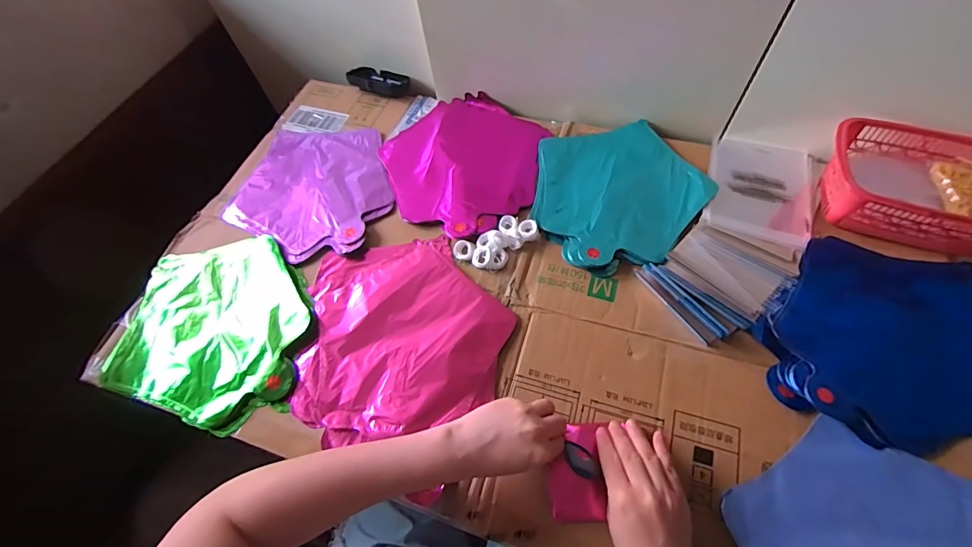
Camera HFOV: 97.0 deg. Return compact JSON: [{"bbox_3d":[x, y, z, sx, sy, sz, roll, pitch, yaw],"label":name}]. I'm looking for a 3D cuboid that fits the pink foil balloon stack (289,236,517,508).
[{"bbox_3d":[-0.110,0.072,0.513,0.262,0.013,0.255,25,65,17],"label":"pink foil balloon stack"}]

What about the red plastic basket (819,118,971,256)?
[{"bbox_3d":[0.529,-0.106,0.526,0.207,0.066,0.141,18,63,13],"label":"red plastic basket"}]

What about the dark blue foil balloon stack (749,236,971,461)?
[{"bbox_3d":[0.437,0.068,0.468,0.242,0.020,0.229,16,62,12],"label":"dark blue foil balloon stack"}]

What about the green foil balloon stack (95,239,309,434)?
[{"bbox_3d":[-0.337,0.065,0.533,0.244,0.035,0.228,4,60,6],"label":"green foil balloon stack"}]

